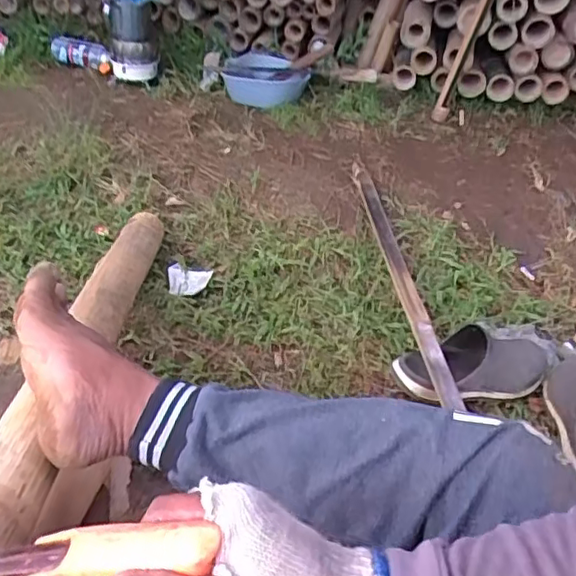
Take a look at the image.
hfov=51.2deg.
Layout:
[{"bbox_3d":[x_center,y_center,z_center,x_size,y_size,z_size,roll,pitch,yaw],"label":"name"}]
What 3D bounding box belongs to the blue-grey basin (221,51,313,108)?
[{"bbox_3d":[-0.055,-0.534,1.534,0.213,0.065,0.192,5,40,4],"label":"blue-grey basin"}]

